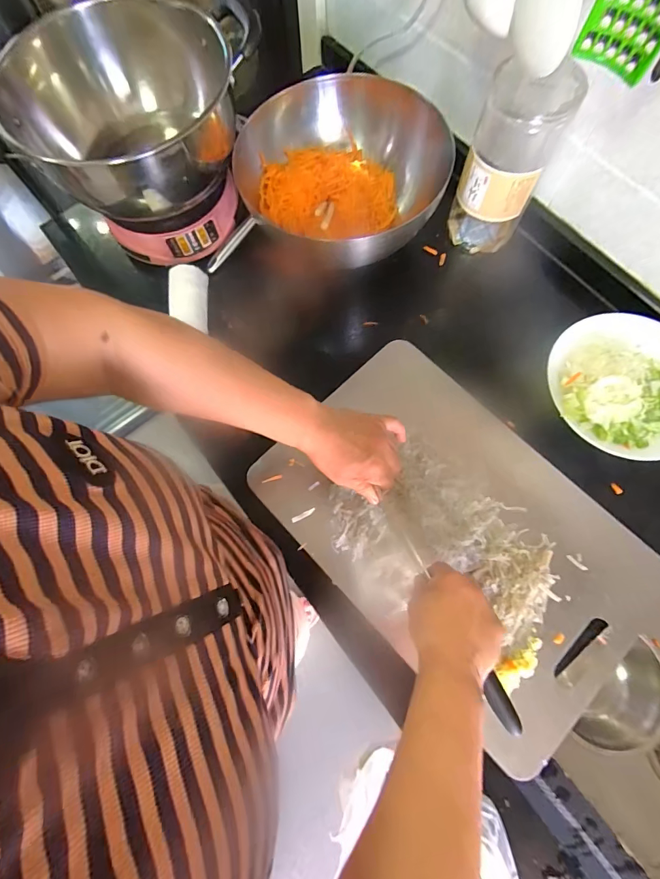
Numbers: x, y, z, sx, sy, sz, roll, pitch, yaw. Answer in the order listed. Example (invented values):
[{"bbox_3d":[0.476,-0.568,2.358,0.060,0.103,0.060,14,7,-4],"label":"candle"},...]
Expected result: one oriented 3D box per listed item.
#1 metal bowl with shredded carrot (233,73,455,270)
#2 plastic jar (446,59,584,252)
[{"bbox_3d":[0.020,-0.355,0.526,0.260,0.114,0.215,38,79,11],"label":"metal bowl with shredded carrot"},{"bbox_3d":[0.219,-0.342,0.492,0.092,0.214,0.075,23,76,8],"label":"plastic jar"}]

